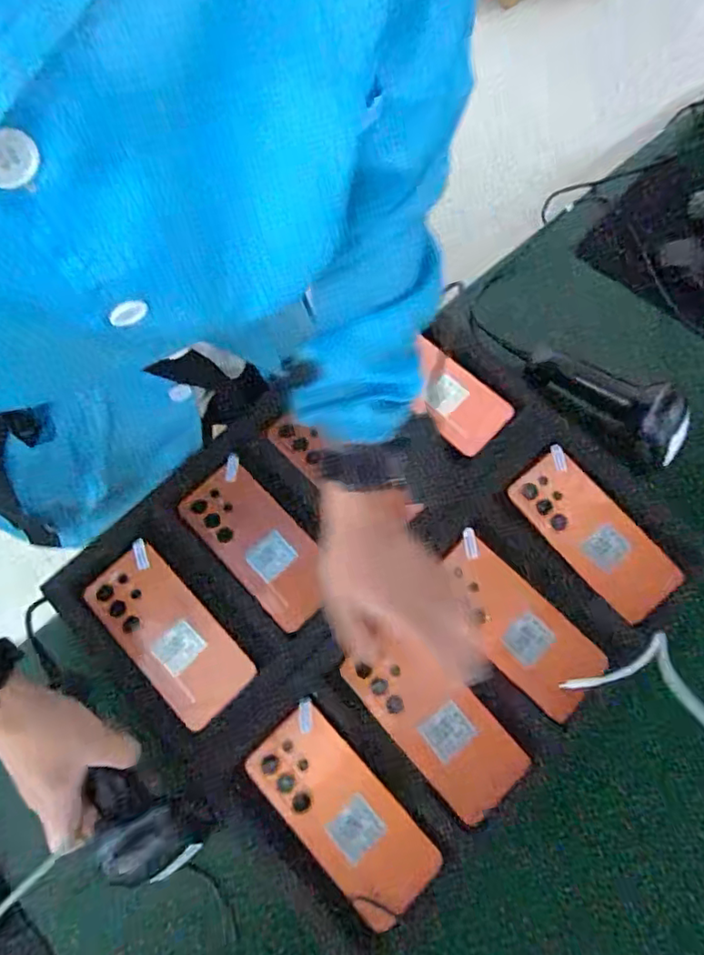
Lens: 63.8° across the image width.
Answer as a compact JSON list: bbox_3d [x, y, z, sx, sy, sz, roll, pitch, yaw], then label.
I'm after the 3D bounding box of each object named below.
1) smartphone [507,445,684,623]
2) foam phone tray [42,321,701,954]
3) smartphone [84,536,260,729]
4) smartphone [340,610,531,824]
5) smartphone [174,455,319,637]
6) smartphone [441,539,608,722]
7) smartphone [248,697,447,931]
[{"bbox_3d":[0.236,0.054,0.555,0.071,0.017,0.171,-36,74,-12],"label":"smartphone"},{"bbox_3d":[0.020,0.096,0.536,0.490,0.026,0.416,-41,75,-14],"label":"foam phone tray"},{"bbox_3d":[-0.173,0.145,0.525,0.170,0.007,0.078,43,75,14],"label":"smartphone"},{"bbox_3d":[0.073,0.214,0.500,0.076,0.011,0.165,-41,75,-14],"label":"smartphone"},{"bbox_3d":[-0.093,0.065,0.555,0.079,0.007,0.171,-41,75,-14],"label":"smartphone"},{"bbox_3d":[0.150,0.133,0.524,0.074,0.014,0.165,-38,75,-13],"label":"smartphone"},{"bbox_3d":[-0.009,0.281,0.477,0.079,0.004,0.170,-42,75,-14],"label":"smartphone"}]

